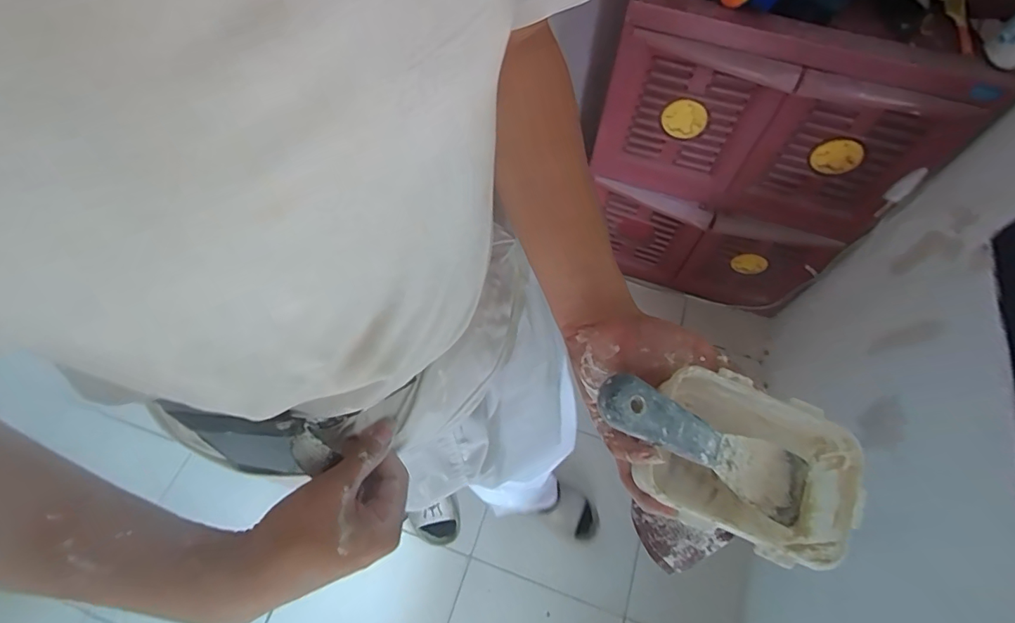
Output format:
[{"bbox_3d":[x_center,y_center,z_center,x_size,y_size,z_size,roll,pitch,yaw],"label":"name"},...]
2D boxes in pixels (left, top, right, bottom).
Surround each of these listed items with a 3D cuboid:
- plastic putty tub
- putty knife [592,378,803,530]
[{"bbox_3d":[0.167,0.110,0.338,0.137,0.082,0.103,13,59,11],"label":"plastic putty tub"},{"bbox_3d":[0.139,0.092,0.325,0.191,0.016,0.043,29,57,-22],"label":"putty knife"}]

